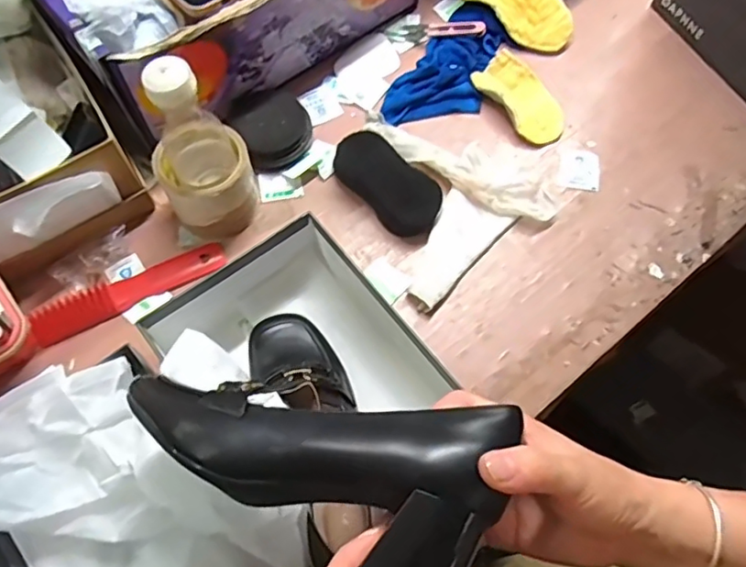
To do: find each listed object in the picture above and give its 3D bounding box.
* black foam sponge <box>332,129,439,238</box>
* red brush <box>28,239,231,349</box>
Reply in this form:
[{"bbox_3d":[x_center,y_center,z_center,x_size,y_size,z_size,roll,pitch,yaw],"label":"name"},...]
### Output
[{"bbox_3d":[0.017,-0.106,0.615,0.123,0.036,0.061,42,71,17],"label":"black foam sponge"},{"bbox_3d":[-0.241,0.006,0.582,0.191,0.012,0.038,-24,67,-11],"label":"red brush"}]

